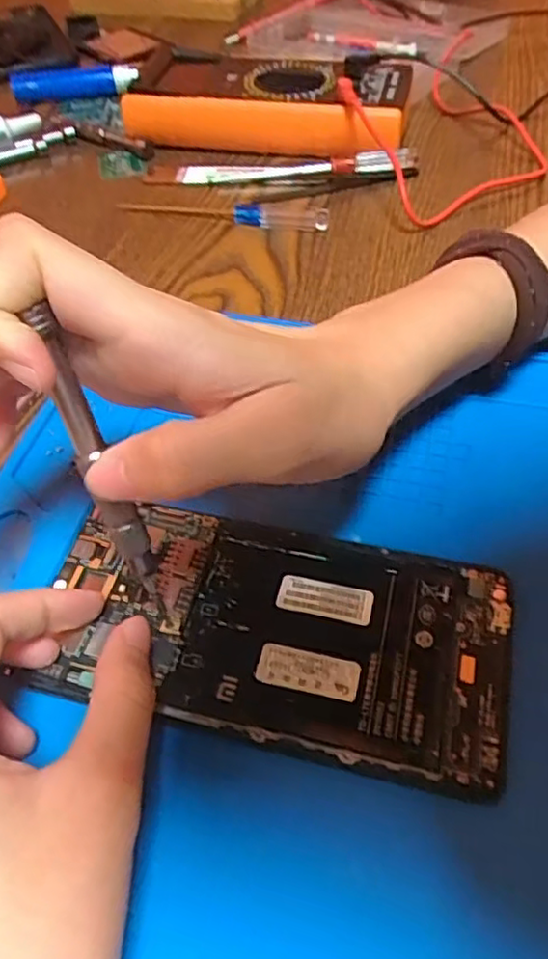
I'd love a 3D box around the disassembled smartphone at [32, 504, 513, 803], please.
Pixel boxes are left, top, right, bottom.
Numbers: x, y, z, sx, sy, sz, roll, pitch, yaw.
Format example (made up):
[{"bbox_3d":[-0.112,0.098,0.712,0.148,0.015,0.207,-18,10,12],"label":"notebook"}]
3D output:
[{"bbox_3d":[-0.001,0.045,0.210,0.144,0.008,0.071,10,52,12],"label":"disassembled smartphone"}]

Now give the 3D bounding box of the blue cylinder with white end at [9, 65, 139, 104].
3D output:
[{"bbox_3d":[-0.148,-0.293,0.493,0.092,0.019,0.013,-6,50,-1],"label":"blue cylinder with white end"}]

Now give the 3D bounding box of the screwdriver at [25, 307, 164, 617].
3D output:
[{"bbox_3d":[-0.047,-0.002,0.180,0.010,0.087,0.005,-26,32,-17],"label":"screwdriver"}]

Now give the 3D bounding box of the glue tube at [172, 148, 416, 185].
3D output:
[{"bbox_3d":[0.013,-0.194,0.409,0.145,0.014,0.020,0,50,4],"label":"glue tube"}]

